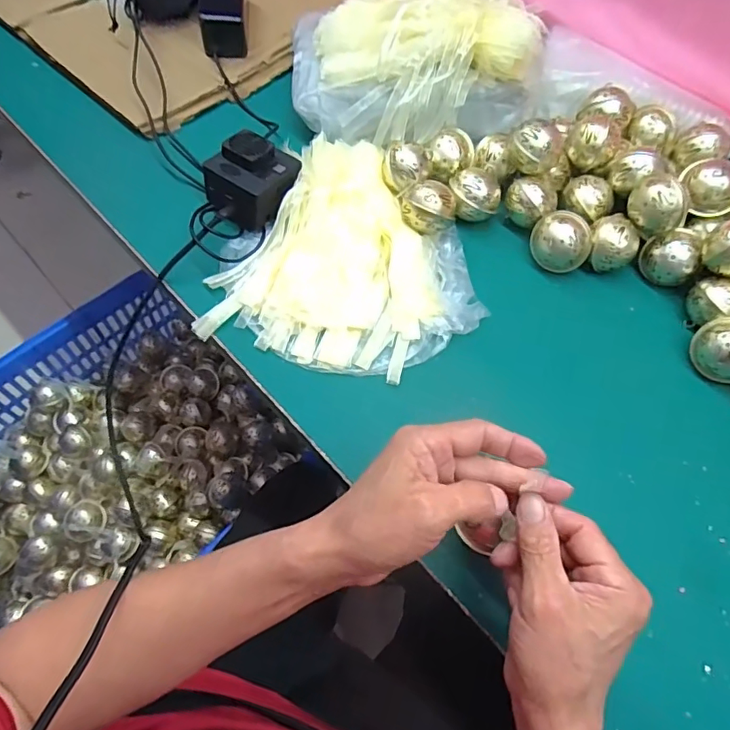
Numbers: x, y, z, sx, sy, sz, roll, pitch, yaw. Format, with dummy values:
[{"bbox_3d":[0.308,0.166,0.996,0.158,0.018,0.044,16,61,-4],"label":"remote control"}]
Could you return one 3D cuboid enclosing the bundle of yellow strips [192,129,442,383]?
[{"bbox_3d":[-0.023,-0.136,0.566,0.213,0.029,0.294,14,61,3],"label":"bundle of yellow strips"}]

